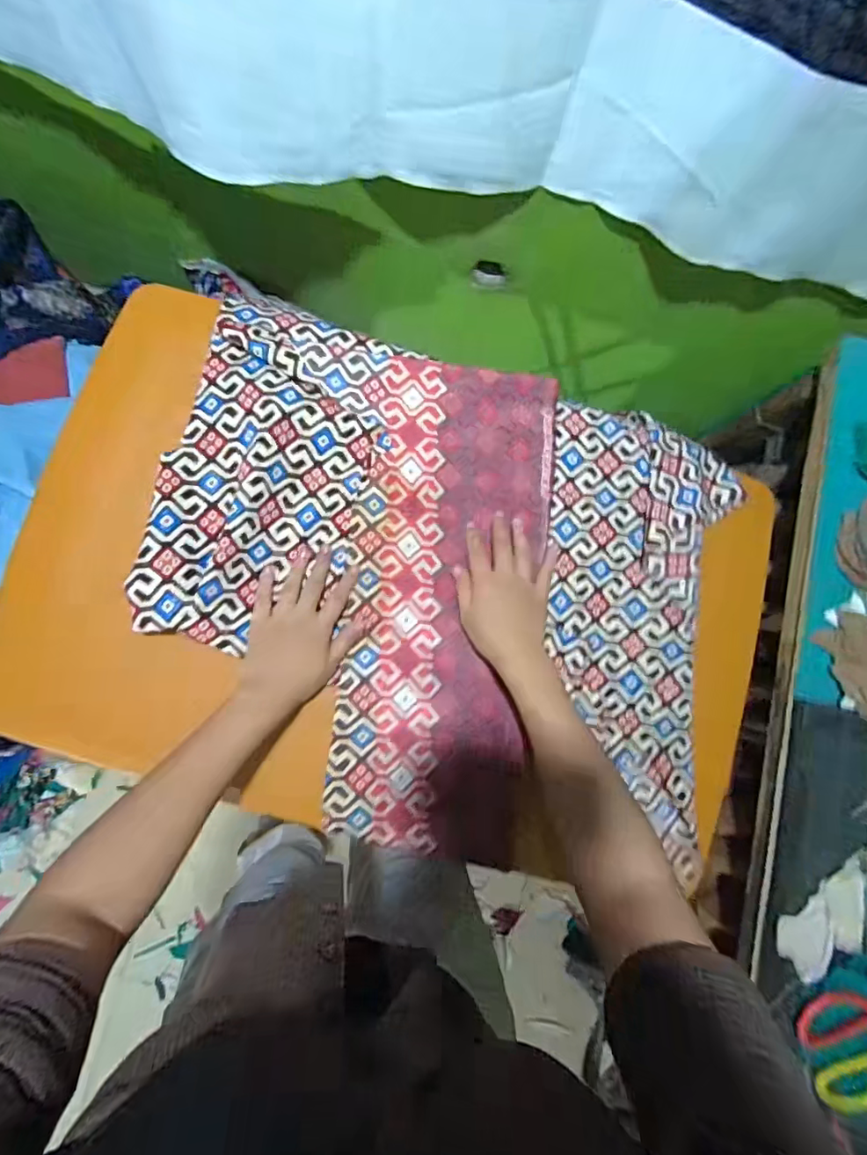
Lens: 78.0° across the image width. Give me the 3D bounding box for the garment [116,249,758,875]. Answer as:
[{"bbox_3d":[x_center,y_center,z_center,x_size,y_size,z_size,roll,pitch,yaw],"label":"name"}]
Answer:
[{"bbox_3d":[0.013,0.015,0.531,0.578,0.047,0.490,15,83,-5],"label":"garment"}]

